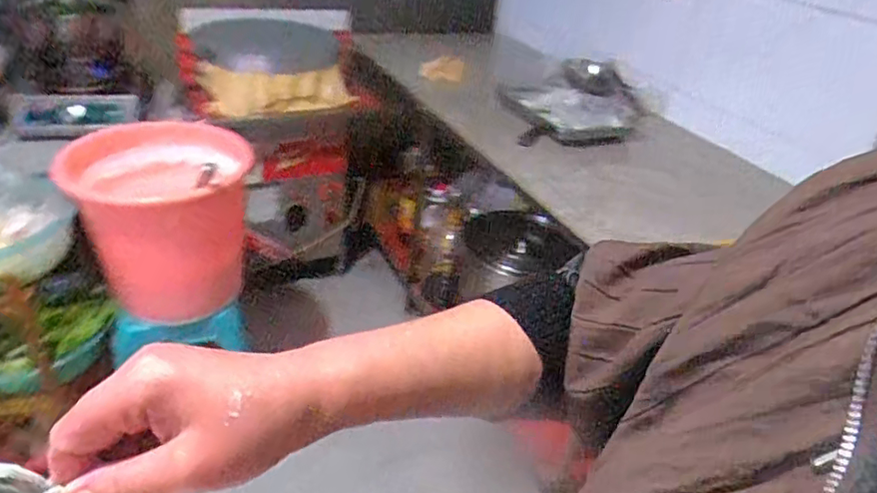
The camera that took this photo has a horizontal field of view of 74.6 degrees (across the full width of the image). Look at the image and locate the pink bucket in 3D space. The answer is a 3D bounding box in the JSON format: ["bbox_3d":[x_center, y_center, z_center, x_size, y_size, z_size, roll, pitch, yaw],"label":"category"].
[{"bbox_3d":[-0.672,-0.043,1.367,0.387,0.415,0.316,3,34,-6],"label":"pink bucket"}]

